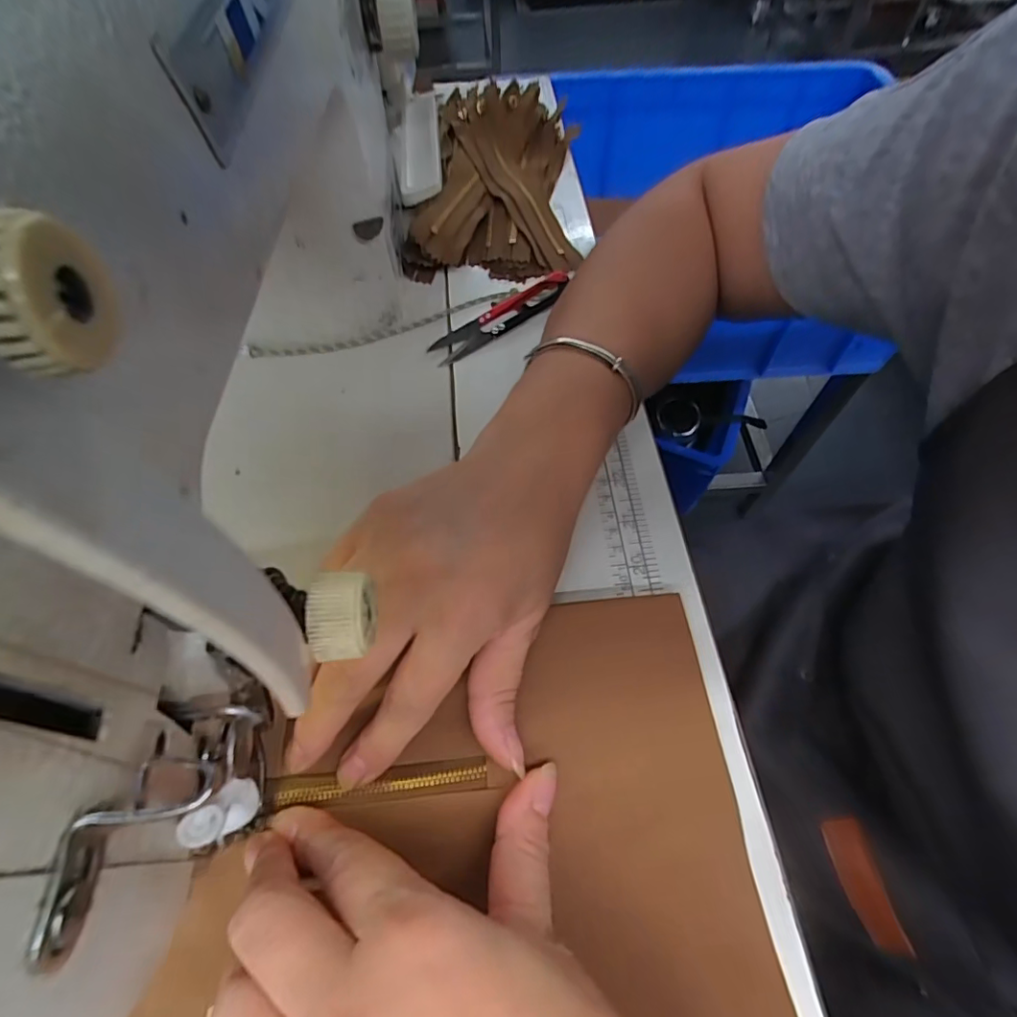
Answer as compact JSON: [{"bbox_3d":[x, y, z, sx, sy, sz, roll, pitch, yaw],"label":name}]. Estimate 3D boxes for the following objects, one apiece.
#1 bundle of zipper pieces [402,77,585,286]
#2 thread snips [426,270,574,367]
[{"bbox_3d":[-0.010,-0.266,0.425,0.118,0.036,0.221,2,59,2],"label":"bundle of zipper pieces"},{"bbox_3d":[-0.003,-0.125,0.351,0.106,0.009,0.025,-30,63,-16],"label":"thread snips"}]

